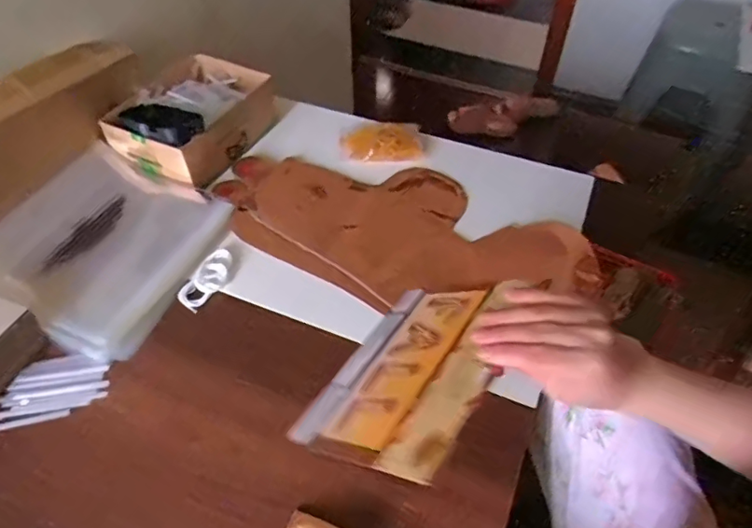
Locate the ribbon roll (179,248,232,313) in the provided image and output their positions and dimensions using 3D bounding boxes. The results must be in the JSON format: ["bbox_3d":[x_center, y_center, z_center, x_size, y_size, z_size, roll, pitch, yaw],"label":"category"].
[{"bbox_3d":[-0.175,0.015,0.560,0.034,0.011,0.074,24,53,19],"label":"ribbon roll"}]

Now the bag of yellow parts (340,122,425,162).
[{"bbox_3d":[0.008,-0.155,0.697,0.103,0.028,0.056,2,49,2],"label":"bag of yellow parts"}]

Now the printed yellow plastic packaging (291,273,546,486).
[{"bbox_3d":[0.027,0.081,0.431,0.163,0.008,0.179,-6,34,49],"label":"printed yellow plastic packaging"}]

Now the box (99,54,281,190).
[{"bbox_3d":[-0.226,-0.184,0.680,0.136,0.078,0.183,22,53,18],"label":"box"}]

